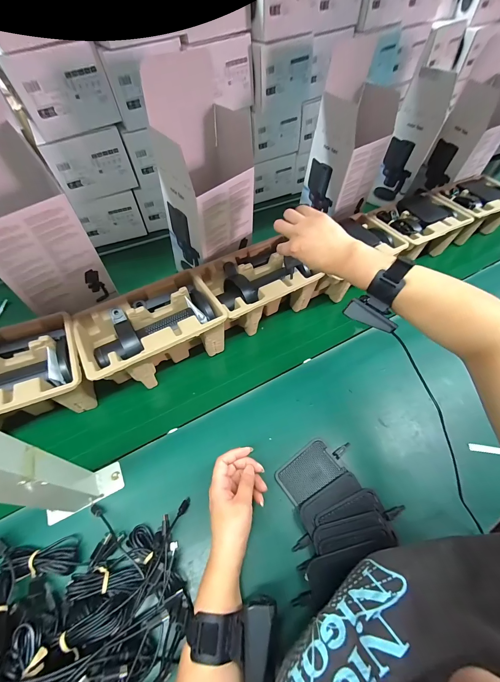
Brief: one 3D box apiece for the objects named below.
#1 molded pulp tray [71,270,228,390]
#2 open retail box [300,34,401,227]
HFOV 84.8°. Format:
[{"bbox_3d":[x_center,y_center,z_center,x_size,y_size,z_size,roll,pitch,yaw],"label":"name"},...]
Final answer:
[{"bbox_3d":[-0.168,-0.012,0.488,0.217,0.101,0.142,-28,60,-20],"label":"molded pulp tray"},{"bbox_3d":[0.240,-0.462,0.655,0.166,0.291,0.120,-38,64,-25],"label":"open retail box"}]

